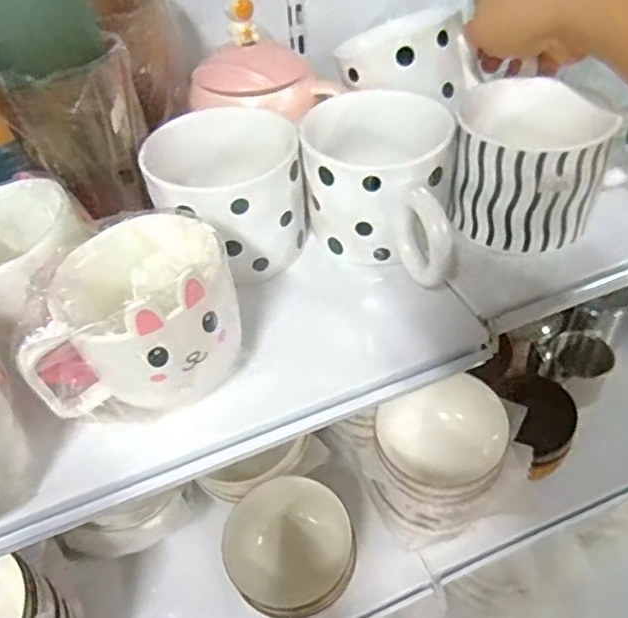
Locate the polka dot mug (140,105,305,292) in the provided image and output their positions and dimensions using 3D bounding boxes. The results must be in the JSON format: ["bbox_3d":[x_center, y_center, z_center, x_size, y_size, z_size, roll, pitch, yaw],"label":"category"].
[{"bbox_3d":[-0.051,-0.079,0.410,0.104,0.078,0.096,-2,46,2],"label":"polka dot mug"}]

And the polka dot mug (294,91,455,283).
[{"bbox_3d":[0.043,-0.075,0.402,0.097,0.075,0.133,-3,46,2],"label":"polka dot mug"}]

